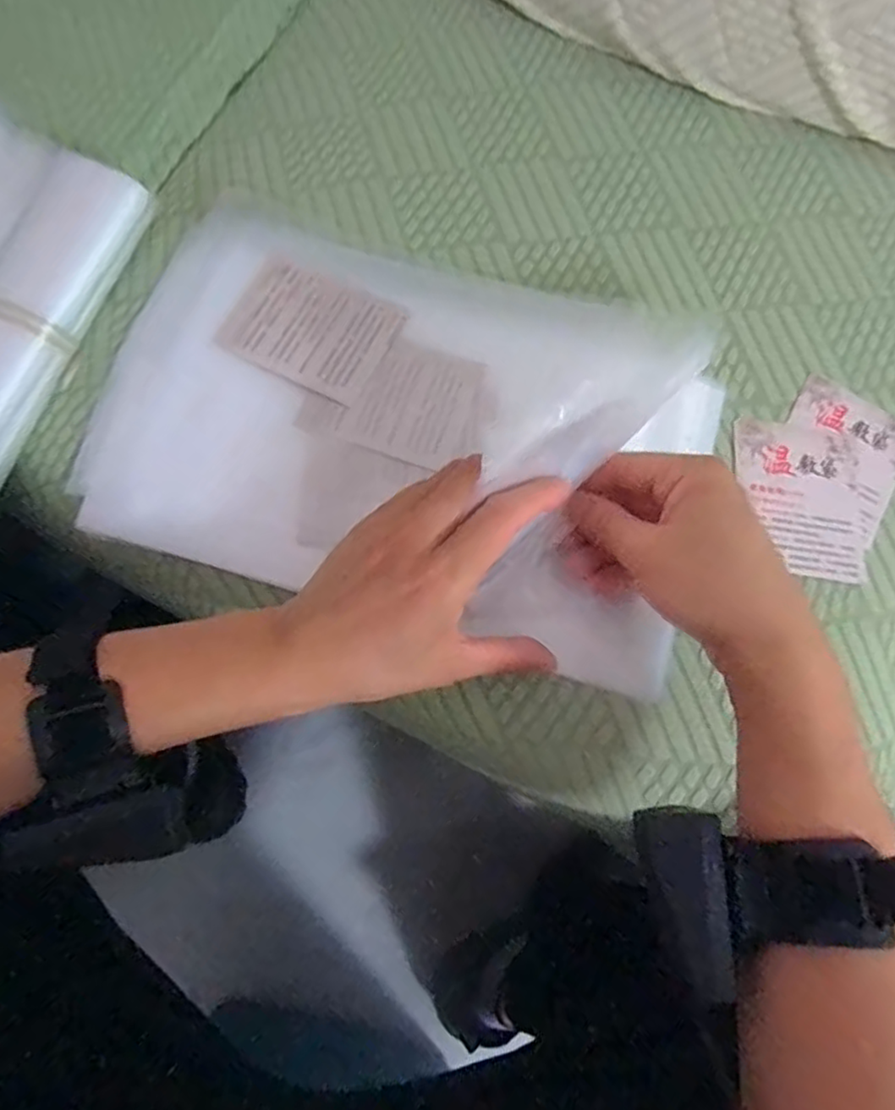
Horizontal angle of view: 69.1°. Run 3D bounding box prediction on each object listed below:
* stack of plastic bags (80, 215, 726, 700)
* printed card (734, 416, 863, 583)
[{"bbox_3d":[-0.023,-0.079,0.397,0.353,0.024,0.231,17,74,3],"label":"stack of plastic bags"},{"bbox_3d":[0.217,-0.035,0.401,0.079,0.005,0.097,7,74,0],"label":"printed card"}]

